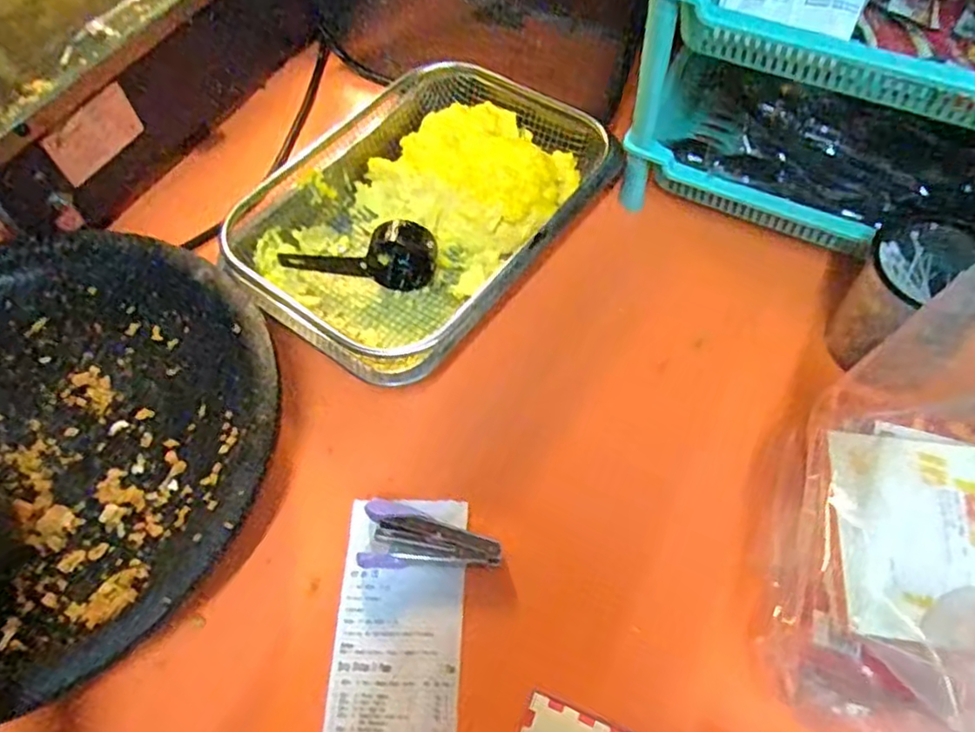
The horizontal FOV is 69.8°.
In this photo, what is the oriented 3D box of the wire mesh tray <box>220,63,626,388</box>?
[{"bbox_3d":[-0.052,-0.130,0.587,0.229,0.058,0.315,35,66,21],"label":"wire mesh tray"}]

